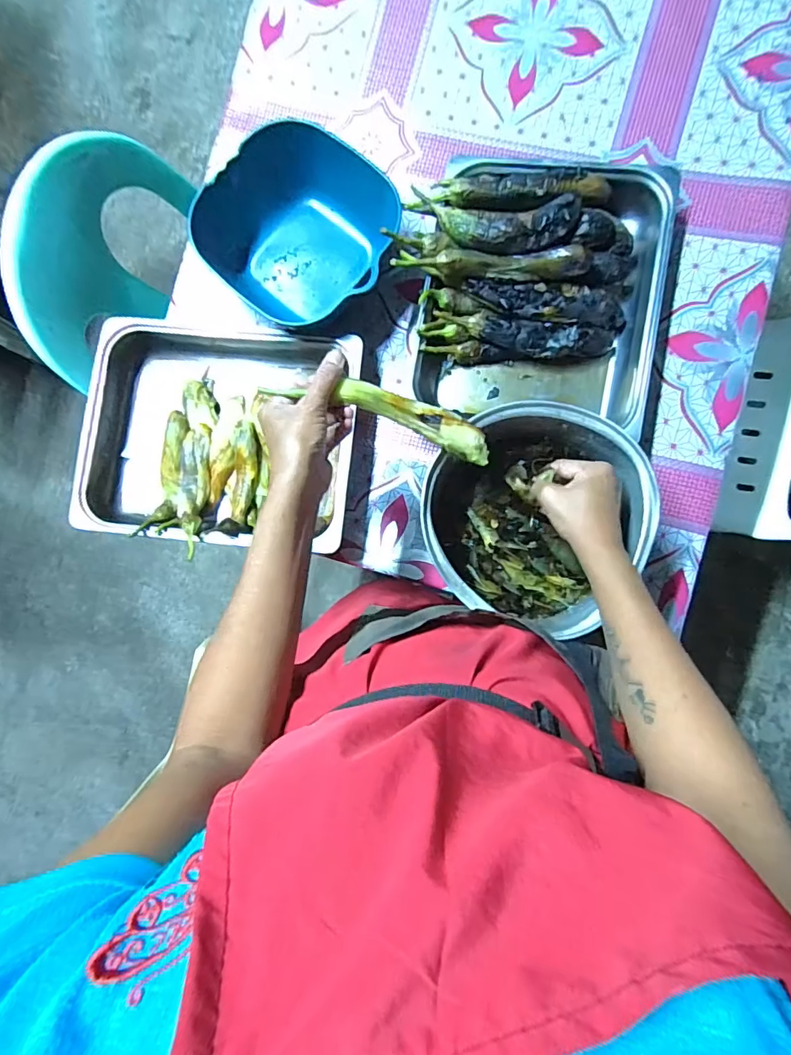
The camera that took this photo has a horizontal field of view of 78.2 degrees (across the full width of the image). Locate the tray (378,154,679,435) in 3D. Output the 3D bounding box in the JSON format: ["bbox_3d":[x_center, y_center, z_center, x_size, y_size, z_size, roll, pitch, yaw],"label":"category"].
[{"bbox_3d":[0.151,-0.277,0.556,0.287,0.087,0.285,10,89,6],"label":"tray"}]

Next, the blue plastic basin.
[{"bbox_3d":[-0.106,-0.352,0.586,0.218,0.088,0.190,31,92,8],"label":"blue plastic basin"}]

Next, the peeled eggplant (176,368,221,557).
[{"bbox_3d":[-0.241,-0.078,0.583,0.042,0.037,0.242,-6,70,5],"label":"peeled eggplant"}]

